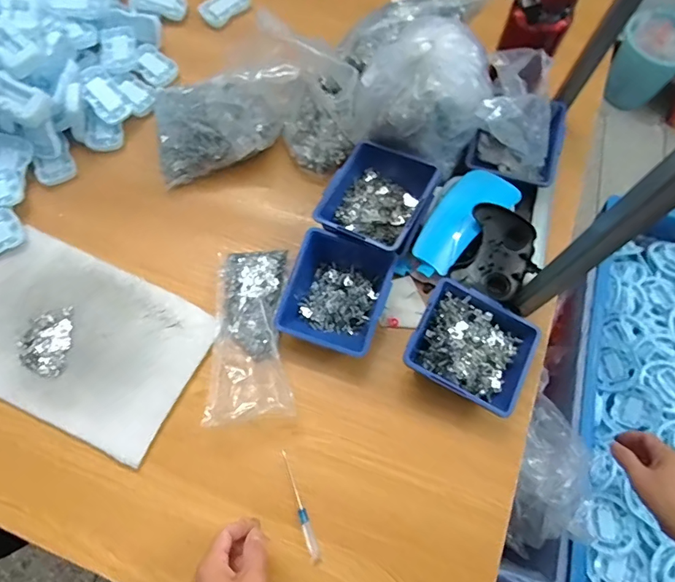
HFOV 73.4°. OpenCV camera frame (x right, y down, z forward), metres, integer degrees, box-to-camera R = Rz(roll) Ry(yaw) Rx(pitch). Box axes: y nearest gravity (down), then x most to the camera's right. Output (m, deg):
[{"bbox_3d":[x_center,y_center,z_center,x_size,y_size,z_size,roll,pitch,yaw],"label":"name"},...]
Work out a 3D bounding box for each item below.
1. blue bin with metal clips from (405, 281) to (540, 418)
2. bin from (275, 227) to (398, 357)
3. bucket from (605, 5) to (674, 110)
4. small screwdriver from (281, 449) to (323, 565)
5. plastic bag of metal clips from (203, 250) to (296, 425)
[{"bbox_3d":[0.165,0.072,0.557,0.142,0.055,0.123,25,71,10],"label":"blue bin with metal clips"},{"bbox_3d":[-0.001,0.000,0.582,0.123,0.067,0.142,18,70,8],"label":"bin"},{"bbox_3d":[0.938,-0.694,1.402,0.216,0.263,0.219,0,69,1],"label":"bucket"},{"bbox_3d":[-0.042,0.245,0.520,0.013,0.012,0.124,-18,69,-6],"label":"small screwdriver"},{"bbox_3d":[-0.107,0.051,0.575,0.100,0.044,0.225,-2,69,0],"label":"plastic bag of metal clips"}]

